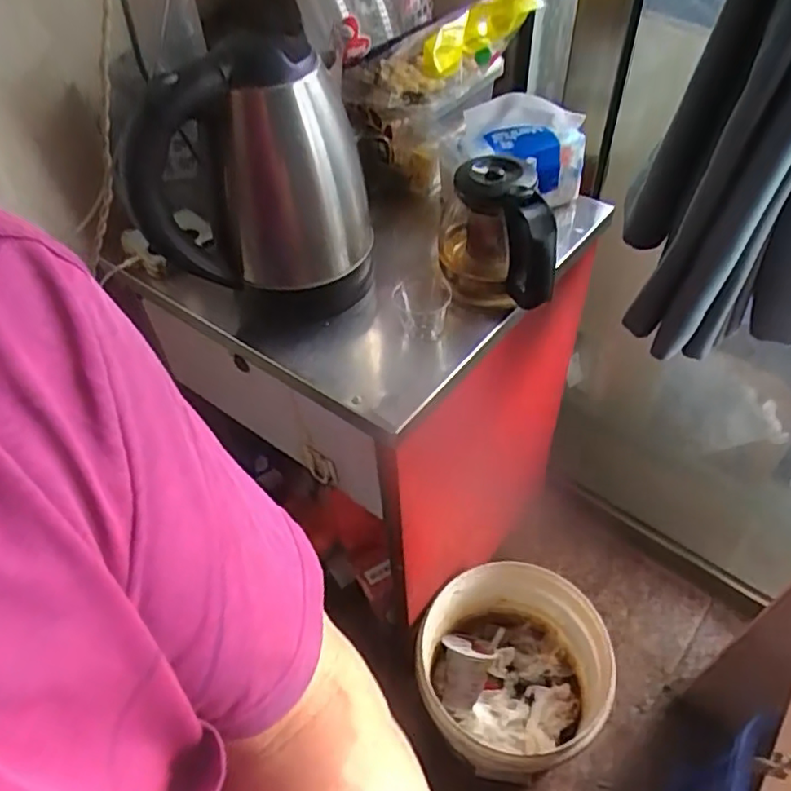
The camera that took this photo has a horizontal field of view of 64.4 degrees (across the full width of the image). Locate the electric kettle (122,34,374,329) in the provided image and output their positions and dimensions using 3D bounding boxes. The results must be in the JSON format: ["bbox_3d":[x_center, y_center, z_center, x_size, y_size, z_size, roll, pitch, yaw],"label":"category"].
[{"bbox_3d":[-0.124,-0.192,0.595,0.189,0.225,0.138,-2,49,2],"label":"electric kettle"}]

